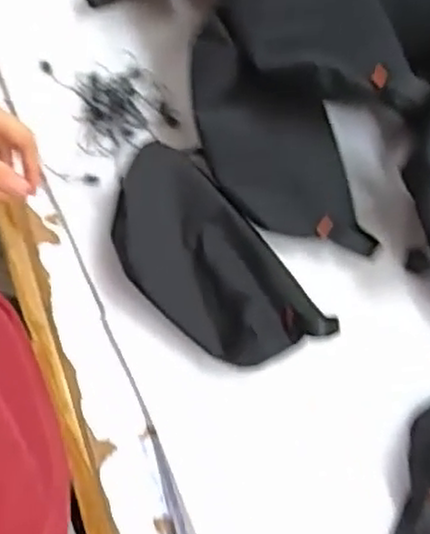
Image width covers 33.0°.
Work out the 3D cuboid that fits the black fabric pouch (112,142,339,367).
[{"bbox_3d":[-0.008,0.000,0.556,0.096,0.038,0.200,-42,82,-8],"label":"black fabric pouch"}]

